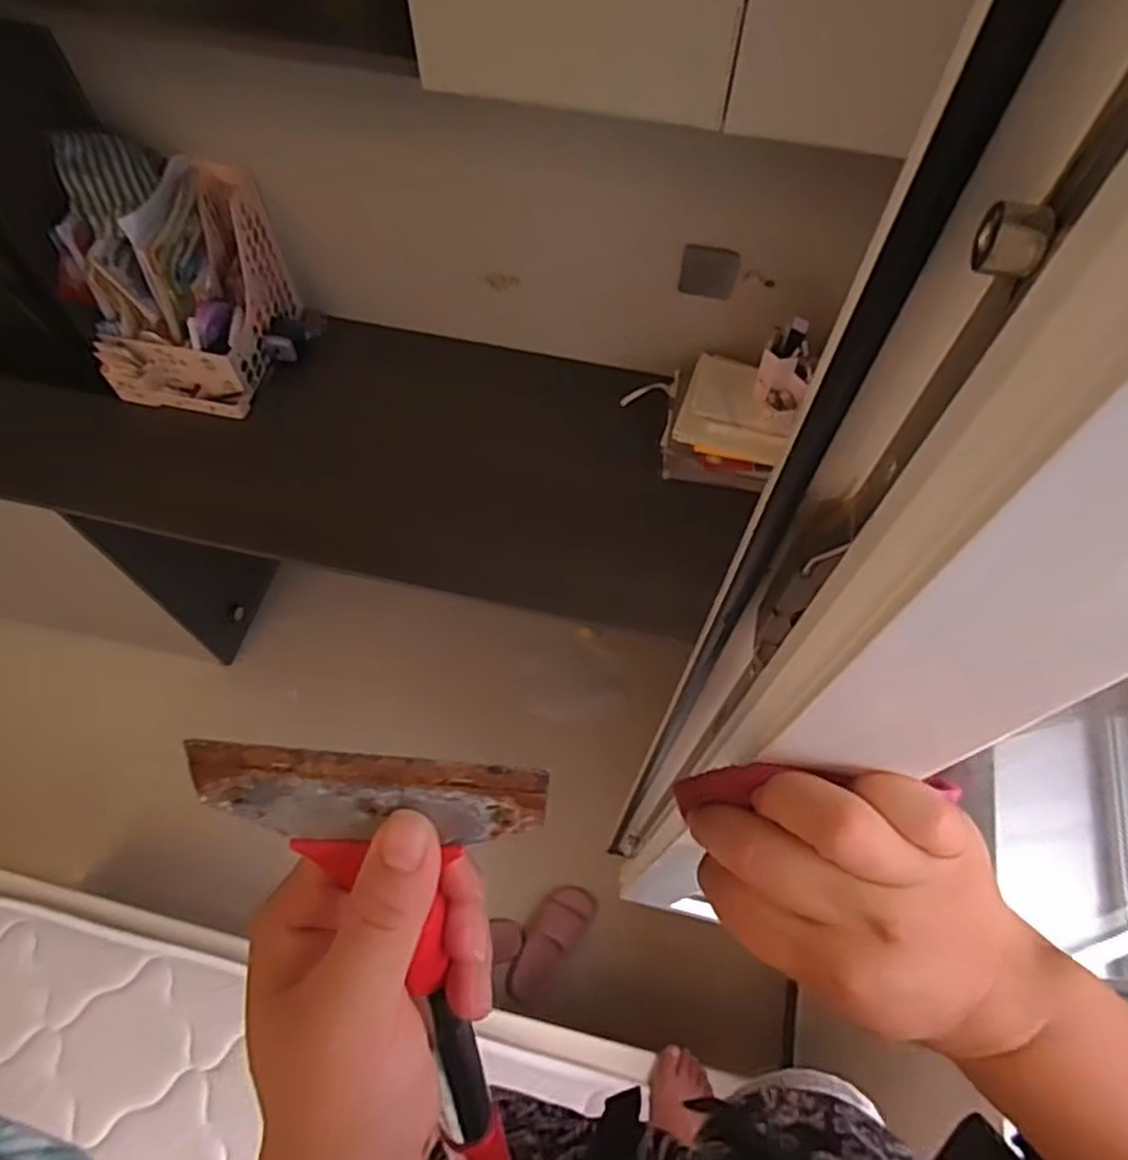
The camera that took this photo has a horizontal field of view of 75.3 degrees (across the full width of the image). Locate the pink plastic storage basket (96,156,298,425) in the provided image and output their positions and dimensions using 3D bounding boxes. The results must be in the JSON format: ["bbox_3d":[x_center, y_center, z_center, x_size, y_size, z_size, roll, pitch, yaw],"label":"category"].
[{"bbox_3d":[-0.661,-0.504,1.282,0.247,0.284,0.304,11,61,4],"label":"pink plastic storage basket"}]

